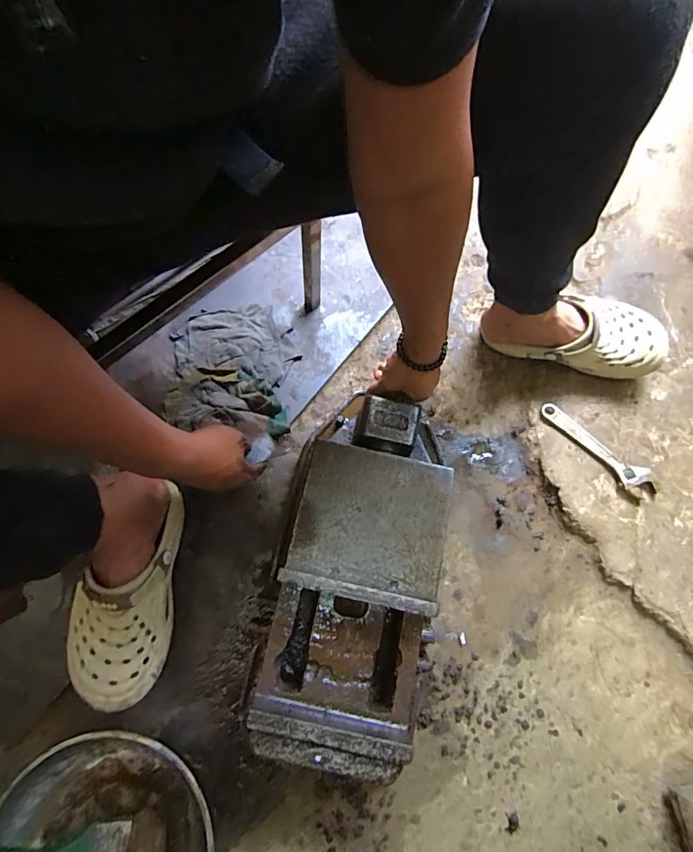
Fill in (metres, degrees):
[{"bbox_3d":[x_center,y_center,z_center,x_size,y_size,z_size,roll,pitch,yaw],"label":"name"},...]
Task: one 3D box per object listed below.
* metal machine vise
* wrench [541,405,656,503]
[{"bbox_3d":[0.012,0.167,0.542,0.197,0.128,0.401,11,80,2],"label":"metal machine vise"},{"bbox_3d":[0.373,0.035,0.648,0.186,0.013,0.052,42,80,10],"label":"wrench"}]

